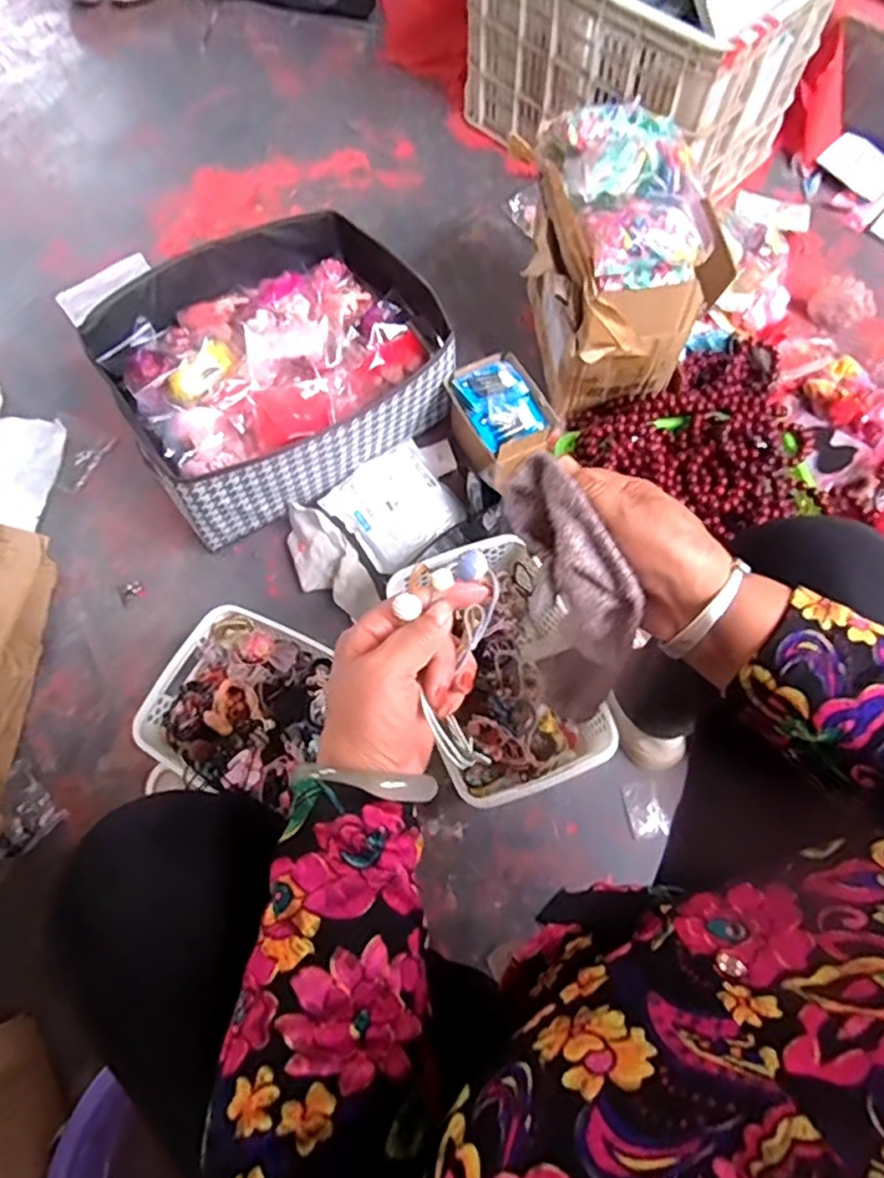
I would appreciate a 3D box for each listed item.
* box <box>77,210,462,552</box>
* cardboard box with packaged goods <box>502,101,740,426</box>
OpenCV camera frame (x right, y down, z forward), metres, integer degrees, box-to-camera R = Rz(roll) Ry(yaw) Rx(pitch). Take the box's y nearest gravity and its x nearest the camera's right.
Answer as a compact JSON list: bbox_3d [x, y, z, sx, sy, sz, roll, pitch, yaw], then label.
[{"bbox_3d":[-0.223,-0.311,0.922,0.412,0.137,0.357,-31,71,-11],"label":"box"},{"bbox_3d":[0.214,-0.435,0.889,0.186,0.291,0.290,-17,69,-6],"label":"cardboard box with packaged goods"}]

